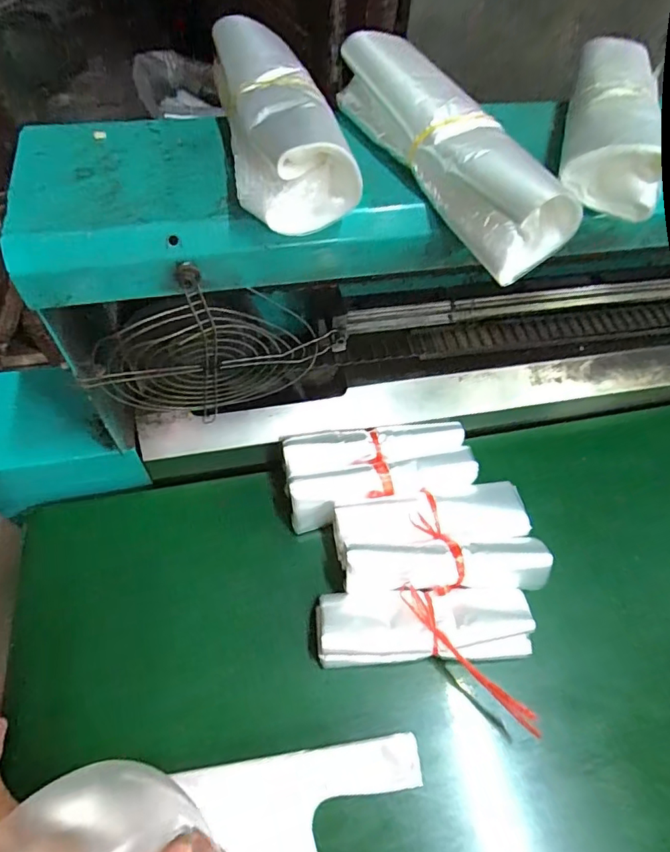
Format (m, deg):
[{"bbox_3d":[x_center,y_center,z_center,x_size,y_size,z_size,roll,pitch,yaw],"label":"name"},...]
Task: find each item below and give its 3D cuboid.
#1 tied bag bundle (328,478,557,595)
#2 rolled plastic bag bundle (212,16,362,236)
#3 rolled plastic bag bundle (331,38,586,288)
[{"bbox_3d":[0.112,0.126,0.544,0.214,0.059,0.114,-8,58,-8],"label":"tied bag bundle"},{"bbox_3d":[-0.044,-0.221,0.361,0.071,0.053,0.203,-10,60,-10],"label":"rolled plastic bag bundle"},{"bbox_3d":[0.074,-0.190,0.352,0.054,0.068,0.203,-30,65,-20],"label":"rolled plastic bag bundle"}]

